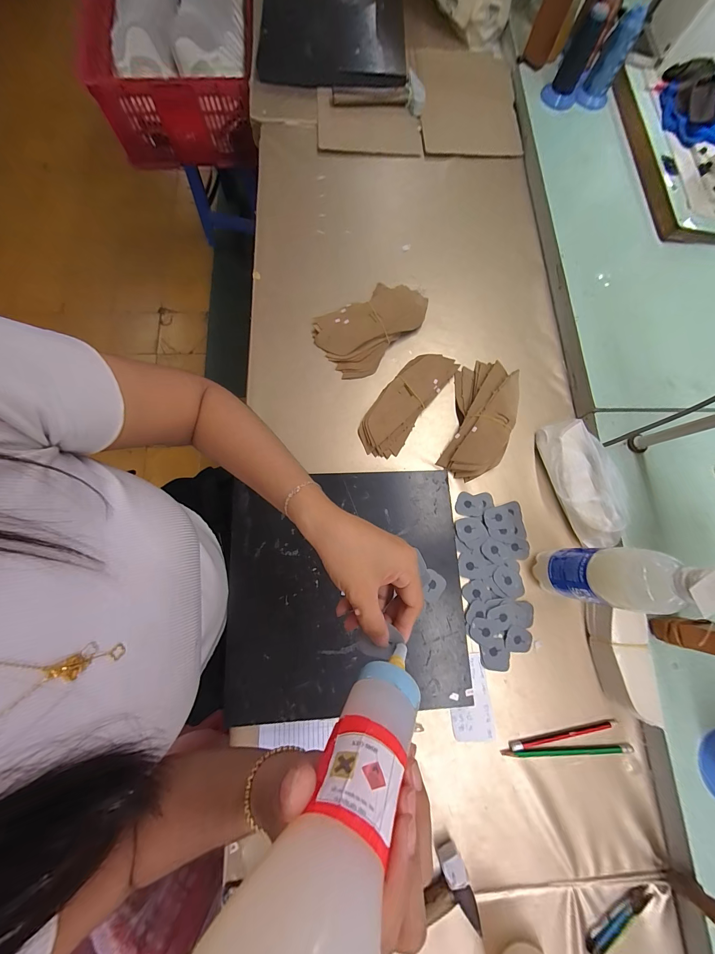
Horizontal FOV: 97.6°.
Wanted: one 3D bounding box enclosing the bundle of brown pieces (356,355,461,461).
[{"bbox_3d":[0.075,-0.119,0.488,0.071,0.025,0.196,35,79,7],"label":"bundle of brown pieces"}]

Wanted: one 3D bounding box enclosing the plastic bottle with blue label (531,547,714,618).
[{"bbox_3d":[0.280,0.111,0.349,0.058,0.198,0.063,2,77,0],"label":"plastic bottle with blue label"}]

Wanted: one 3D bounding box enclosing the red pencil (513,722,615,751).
[{"bbox_3d":[0.265,0.331,0.399,0.142,0.004,0.010,-8,77,-3],"label":"red pencil"}]

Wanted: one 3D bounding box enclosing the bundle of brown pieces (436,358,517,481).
[{"bbox_3d":[0.191,-0.092,0.482,0.091,0.034,0.193,14,77,3],"label":"bundle of brown pieces"}]

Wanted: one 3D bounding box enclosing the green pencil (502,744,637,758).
[{"bbox_3d":[0.268,0.350,0.397,0.169,0.004,0.010,-1,77,-1],"label":"green pencil"}]

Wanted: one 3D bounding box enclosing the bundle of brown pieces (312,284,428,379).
[{"bbox_3d":[0.029,-0.249,0.511,0.193,0.035,0.131,-29,79,-7],"label":"bundle of brown pieces"}]

